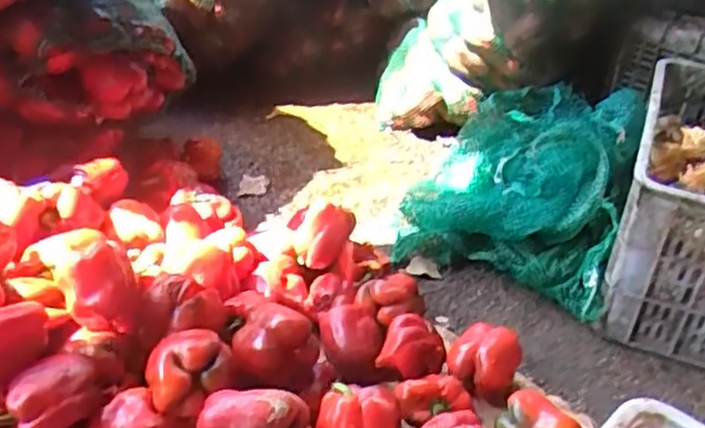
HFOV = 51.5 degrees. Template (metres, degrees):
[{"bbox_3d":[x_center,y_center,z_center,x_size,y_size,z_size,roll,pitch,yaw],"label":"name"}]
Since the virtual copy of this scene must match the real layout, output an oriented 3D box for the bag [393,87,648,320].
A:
[{"bbox_3d":[0.322,-0.073,1.339,0.366,0.254,0.430,18,36,20],"label":"bag"}]

